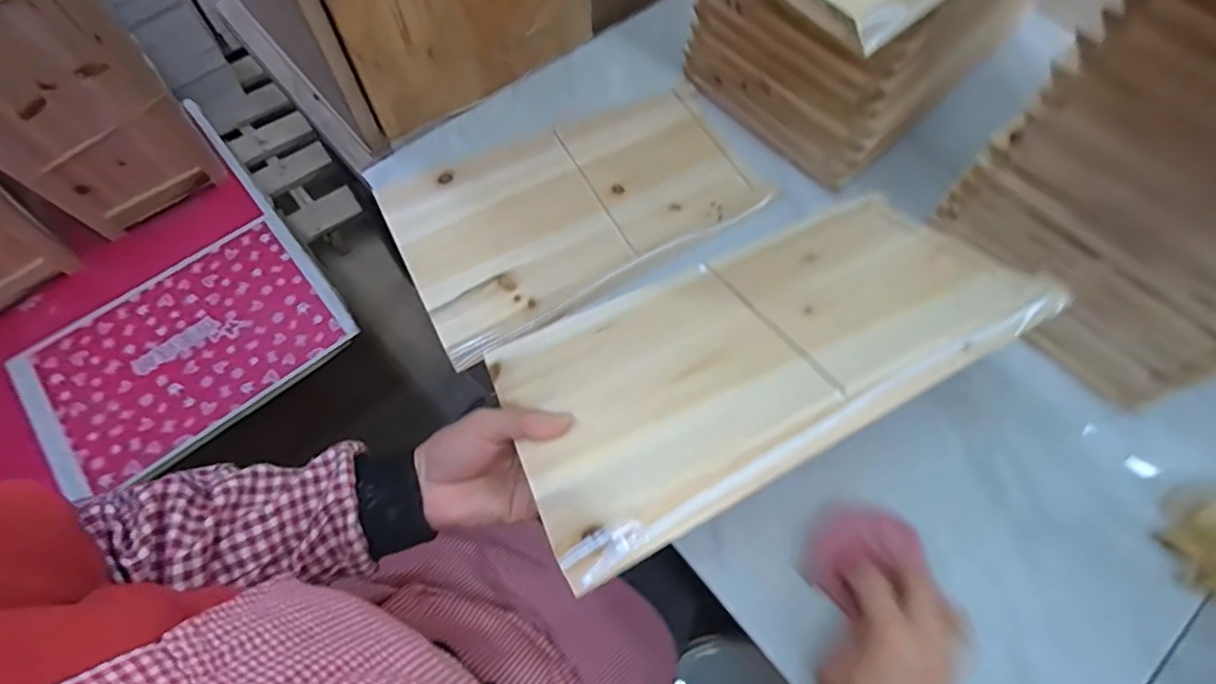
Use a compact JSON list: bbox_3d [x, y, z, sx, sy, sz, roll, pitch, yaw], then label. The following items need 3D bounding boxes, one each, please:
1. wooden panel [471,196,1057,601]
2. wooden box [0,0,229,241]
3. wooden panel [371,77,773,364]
[{"bbox_3d":[0.098,-0.004,0.430,0.358,0.015,0.207,-28,44,-9],"label":"wooden panel"},{"bbox_3d":[-0.735,-0.344,0.790,0.236,0.407,0.189,-31,69,-13],"label":"wooden box"},{"bbox_3d":[-0.030,-0.142,0.602,0.355,0.014,0.217,-25,68,-11],"label":"wooden panel"}]

